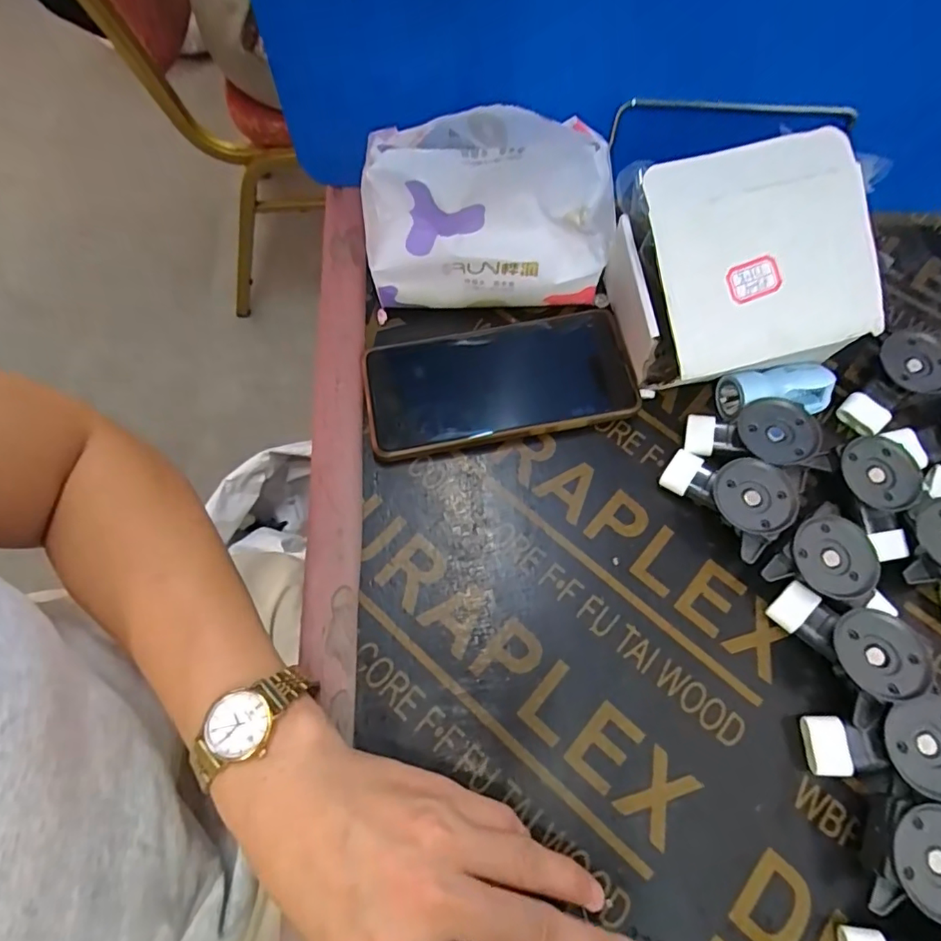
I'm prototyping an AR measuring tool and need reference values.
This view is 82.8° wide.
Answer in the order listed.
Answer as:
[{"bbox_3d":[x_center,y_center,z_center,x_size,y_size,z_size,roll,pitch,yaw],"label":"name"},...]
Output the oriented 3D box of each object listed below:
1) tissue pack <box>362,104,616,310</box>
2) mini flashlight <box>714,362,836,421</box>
[{"bbox_3d":[0.011,-0.165,0.328,0.142,0.092,0.083,0,68,-2],"label":"tissue pack"},{"bbox_3d":[0.184,-0.046,0.325,0.063,0.028,0.029,-9,69,-5],"label":"mini flashlight"}]

